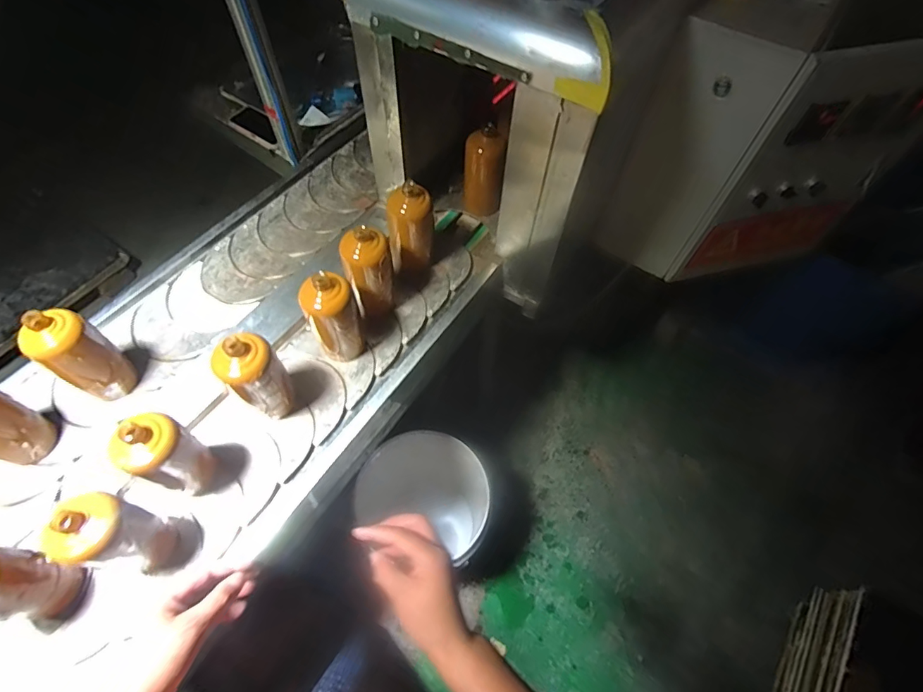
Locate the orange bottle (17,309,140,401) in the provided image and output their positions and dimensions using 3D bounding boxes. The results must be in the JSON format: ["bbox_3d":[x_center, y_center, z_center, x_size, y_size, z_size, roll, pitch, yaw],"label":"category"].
[{"bbox_3d":[-0.596,0.011,0.722,0.080,0.184,0.089,24,66,15],"label":"orange bottle"}]

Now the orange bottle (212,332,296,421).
[{"bbox_3d":[-0.308,0.043,0.704,0.073,0.174,0.078,-1,61,3],"label":"orange bottle"}]

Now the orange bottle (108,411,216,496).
[{"bbox_3d":[-0.401,0.144,0.637,0.072,0.173,0.085,18,64,13],"label":"orange bottle"}]

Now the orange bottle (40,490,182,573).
[{"bbox_3d":[-0.435,0.232,0.580,0.067,0.172,0.070,9,62,8],"label":"orange bottle"}]

